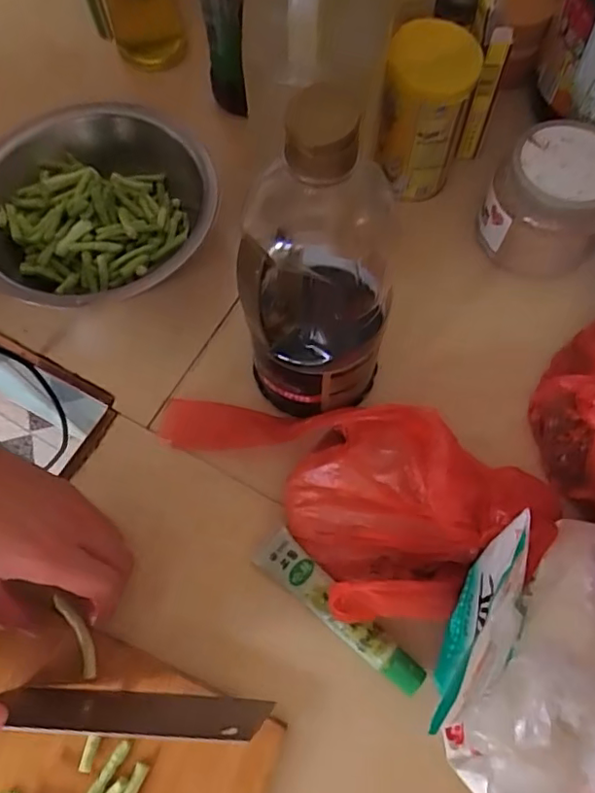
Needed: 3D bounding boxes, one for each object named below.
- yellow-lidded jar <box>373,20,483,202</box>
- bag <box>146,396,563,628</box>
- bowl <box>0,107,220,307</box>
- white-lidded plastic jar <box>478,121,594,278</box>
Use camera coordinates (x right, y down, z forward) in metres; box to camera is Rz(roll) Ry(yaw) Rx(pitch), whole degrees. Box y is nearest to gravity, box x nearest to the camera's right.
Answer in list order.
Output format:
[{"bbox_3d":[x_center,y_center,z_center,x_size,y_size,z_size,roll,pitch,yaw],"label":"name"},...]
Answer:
[{"bbox_3d":[0.108,-0.242,0.497,0.069,0.140,0.072,-1,68,2],"label":"yellow-lidded jar"},{"bbox_3d":[0.033,0.075,0.404,0.293,0.064,0.142,8,68,5],"label":"bag"},{"bbox_3d":[-0.171,-0.159,0.507,0.200,0.079,0.179,-34,71,-11],"label":"bowl"},{"bbox_3d":[0.221,-0.176,0.493,0.096,0.092,0.107,24,71,11],"label":"white-lidded plastic jar"}]

